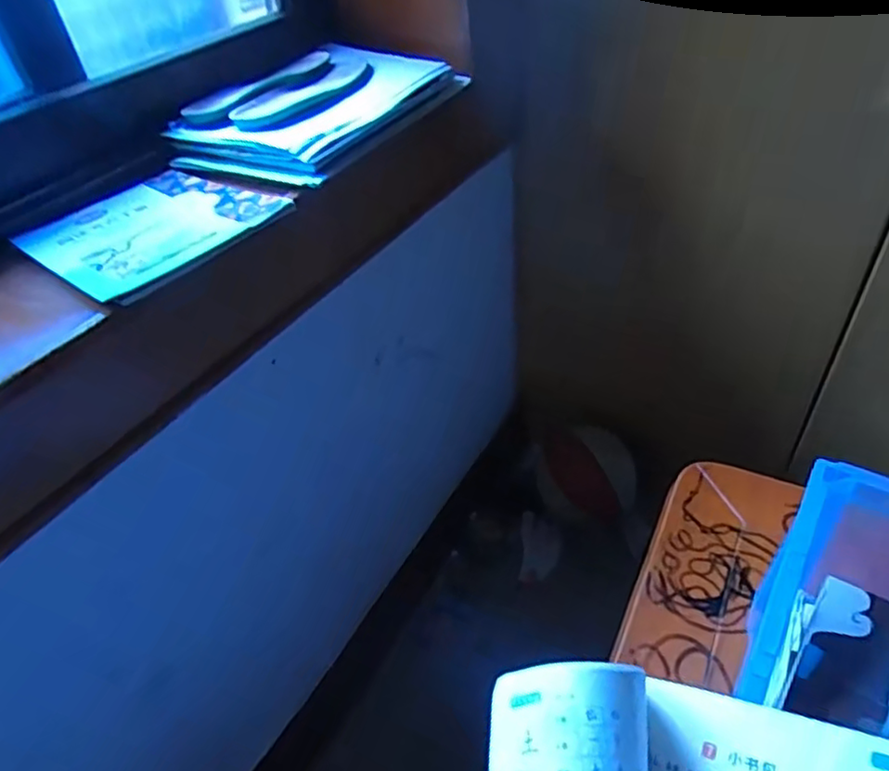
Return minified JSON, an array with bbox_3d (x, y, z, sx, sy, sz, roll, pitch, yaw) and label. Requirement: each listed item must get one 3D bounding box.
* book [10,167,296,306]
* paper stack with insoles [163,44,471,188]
[{"bbox_3d":[-0.275,-0.152,0.587,0.196,0.012,0.196,24,51,30],"label":"book"},{"bbox_3d":[-0.149,-0.332,0.729,0.229,0.041,0.314,18,49,26],"label":"paper stack with insoles"}]

